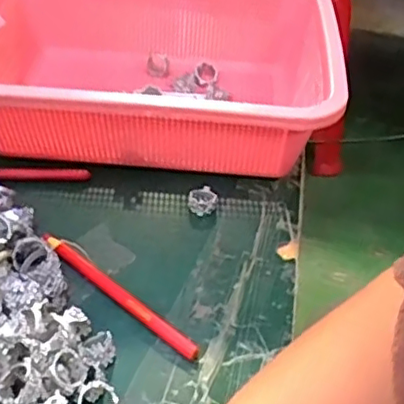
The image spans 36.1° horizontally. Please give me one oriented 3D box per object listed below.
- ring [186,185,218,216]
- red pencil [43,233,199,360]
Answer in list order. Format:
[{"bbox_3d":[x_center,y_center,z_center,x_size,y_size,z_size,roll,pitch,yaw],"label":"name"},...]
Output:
[{"bbox_3d":[0.001,-0.001,0.474,0.022,0.009,0.021,2,43,-2],"label":"ring"},{"bbox_3d":[-0.058,0.058,0.407,0.140,0.009,0.010,31,49,27],"label":"red pencil"}]

